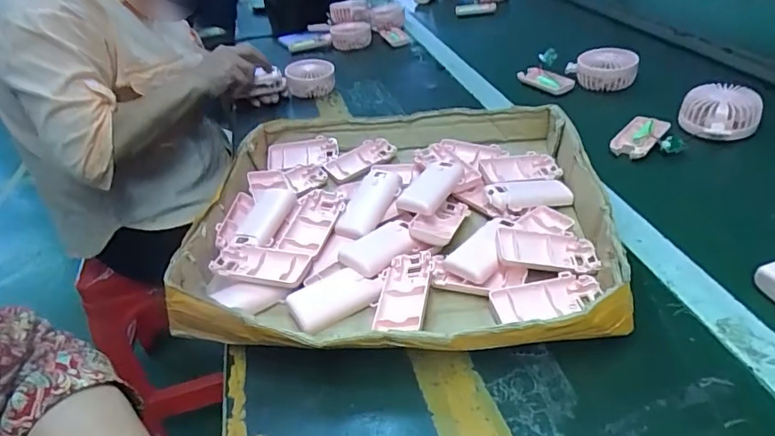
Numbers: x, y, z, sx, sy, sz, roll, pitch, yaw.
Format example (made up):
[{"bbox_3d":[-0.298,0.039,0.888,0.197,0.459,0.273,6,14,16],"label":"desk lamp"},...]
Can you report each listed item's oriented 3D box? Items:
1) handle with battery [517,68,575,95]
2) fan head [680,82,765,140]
[{"bbox_3d":[0.258,-0.225,0.824,0.037,0.021,0.090,-27,41,-23],"label":"handle with battery"},{"bbox_3d":[0.421,-0.140,0.642,0.075,0.046,0.094,-4,37,5],"label":"fan head"}]

